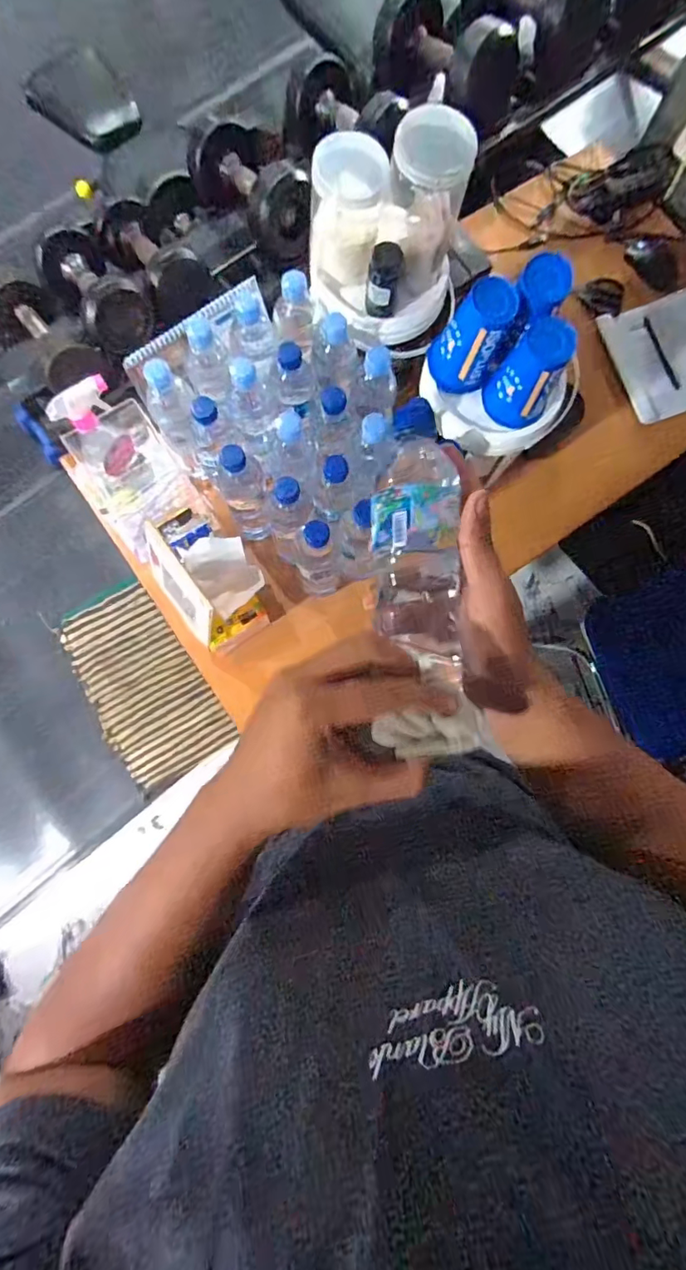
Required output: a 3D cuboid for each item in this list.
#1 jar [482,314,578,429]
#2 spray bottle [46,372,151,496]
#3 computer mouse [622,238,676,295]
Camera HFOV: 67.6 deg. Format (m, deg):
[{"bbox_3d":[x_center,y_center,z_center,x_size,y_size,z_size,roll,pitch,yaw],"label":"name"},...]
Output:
[{"bbox_3d":[0.232,-0.330,0.646,0.079,0.124,0.069,31,81,4],"label":"jar"},{"bbox_3d":[-0.368,-0.301,0.796,0.093,0.195,0.061,-34,83,-6],"label":"spray bottle"},{"bbox_3d":[0.635,-0.756,1.044,0.125,0.048,0.051,39,81,-7],"label":"computer mouse"}]

